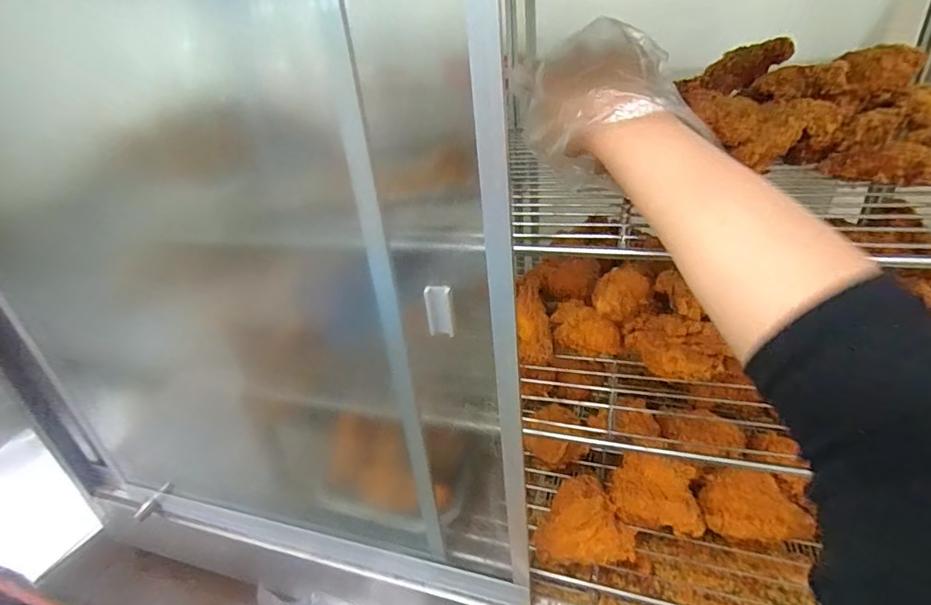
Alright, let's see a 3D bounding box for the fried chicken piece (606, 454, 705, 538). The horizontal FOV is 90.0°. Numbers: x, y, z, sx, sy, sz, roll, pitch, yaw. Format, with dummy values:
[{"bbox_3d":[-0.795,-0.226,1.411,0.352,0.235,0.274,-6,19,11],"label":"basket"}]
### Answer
[{"bbox_3d":[0.207,0.207,0.509,0.089,0.070,0.045,6,-14,23],"label":"fried chicken piece"}]

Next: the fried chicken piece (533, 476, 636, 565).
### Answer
[{"bbox_3d":[0.124,0.228,0.489,0.106,0.046,0.074,-4,29,1],"label":"fried chicken piece"}]

